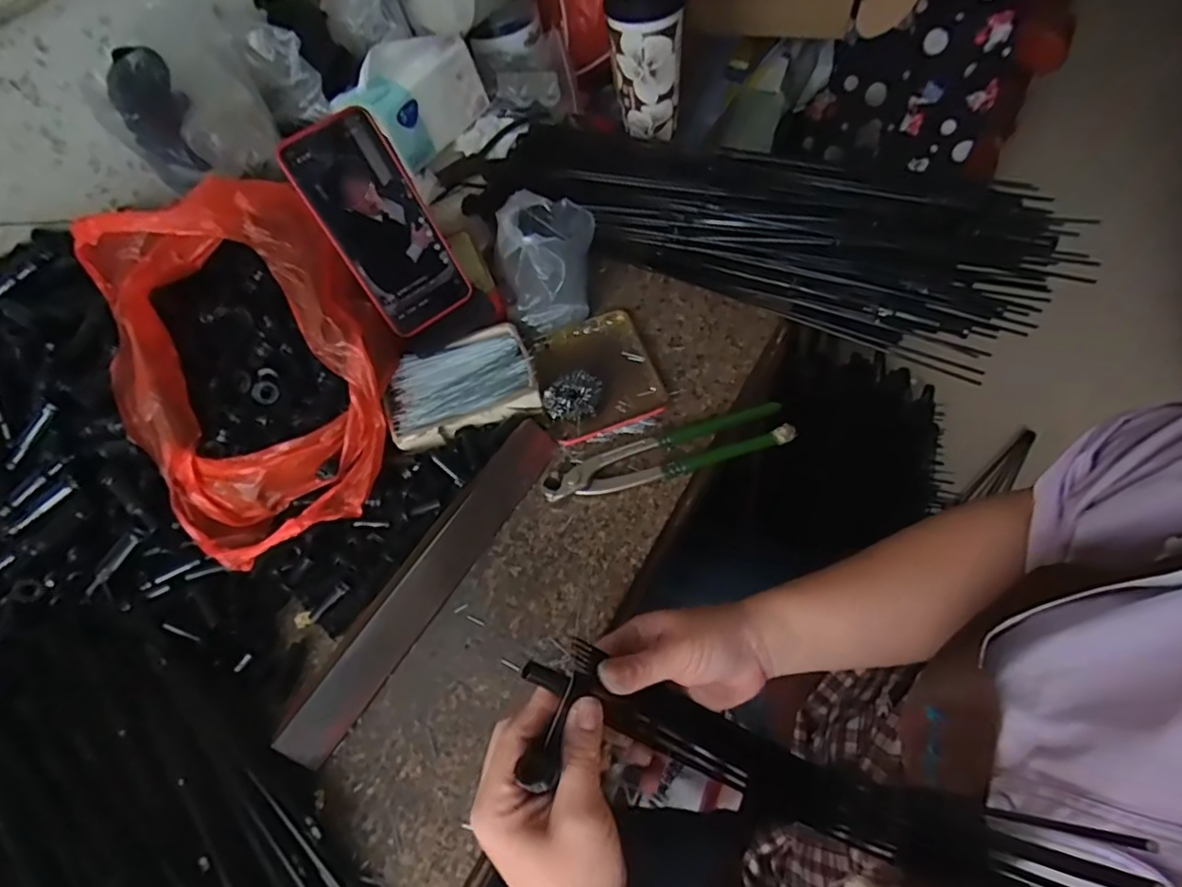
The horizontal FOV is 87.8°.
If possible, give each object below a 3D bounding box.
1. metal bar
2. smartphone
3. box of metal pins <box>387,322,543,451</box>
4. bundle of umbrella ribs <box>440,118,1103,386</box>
[{"bbox_3d":[-0.117,0.099,0.459,0.040,0.014,0.283,40,66,-9],"label":"metal bar"},{"bbox_3d":[-0.165,-0.170,0.488,0.078,0.161,0.009,-36,32,-11],"label":"smartphone"},{"bbox_3d":[-0.113,-0.050,0.523,0.124,0.027,0.088,-21,61,-11],"label":"box of metal pins"},{"bbox_3d":[0.124,-0.234,0.601,0.599,0.096,0.208,24,66,21],"label":"bundle of umbrella ribs"}]

